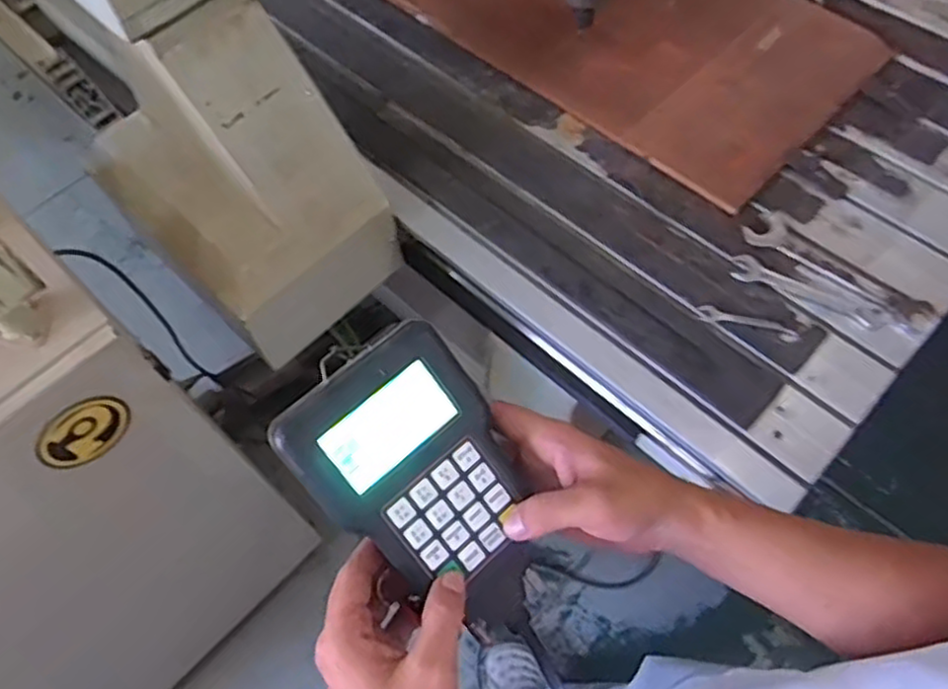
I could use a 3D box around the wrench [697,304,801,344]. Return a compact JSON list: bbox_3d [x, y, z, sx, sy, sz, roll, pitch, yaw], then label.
[{"bbox_3d":[0.348,-0.027,0.897,0.124,0.009,0.028,13,64,10],"label":"wrench"}]

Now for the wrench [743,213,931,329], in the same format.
[{"bbox_3d":[0.480,-0.102,0.930,0.247,0.008,0.063,34,69,19],"label":"wrench"}]

